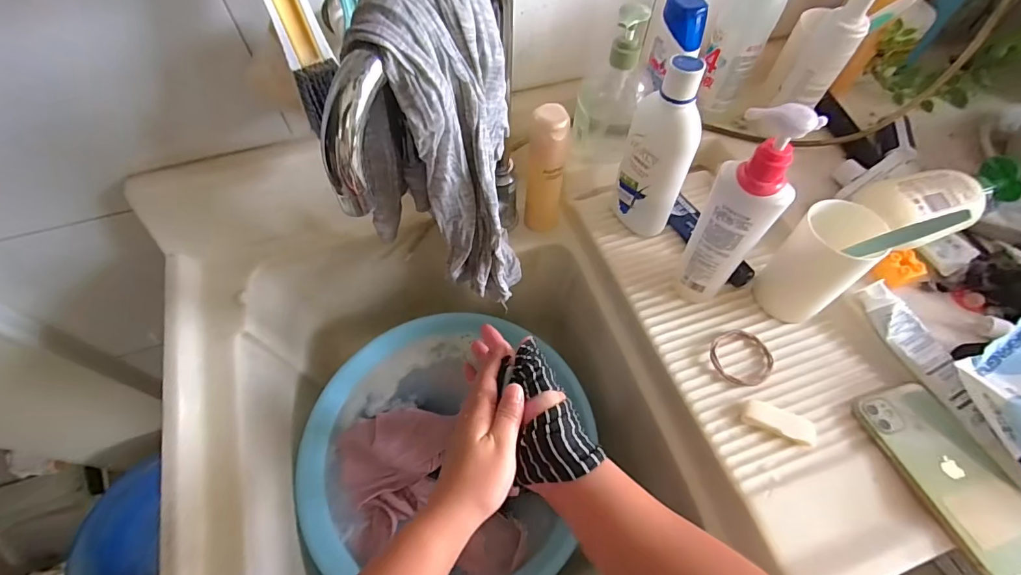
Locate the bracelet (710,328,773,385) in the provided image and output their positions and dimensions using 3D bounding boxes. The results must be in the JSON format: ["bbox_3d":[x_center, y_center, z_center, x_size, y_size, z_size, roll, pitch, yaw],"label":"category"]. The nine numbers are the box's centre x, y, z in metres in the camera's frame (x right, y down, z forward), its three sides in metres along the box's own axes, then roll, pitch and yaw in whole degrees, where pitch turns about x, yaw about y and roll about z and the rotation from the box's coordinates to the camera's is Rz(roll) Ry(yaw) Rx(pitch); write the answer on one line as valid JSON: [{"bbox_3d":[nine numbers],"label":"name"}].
[{"bbox_3d":[0.229,0.068,0.452,0.060,0.006,0.057,0,61,-1],"label":"bracelet"}]

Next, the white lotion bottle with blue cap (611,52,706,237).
[{"bbox_3d":[0.150,-0.133,0.471,0.042,0.191,0.067,-24,64,-14],"label":"white lotion bottle with blue cap"}]

